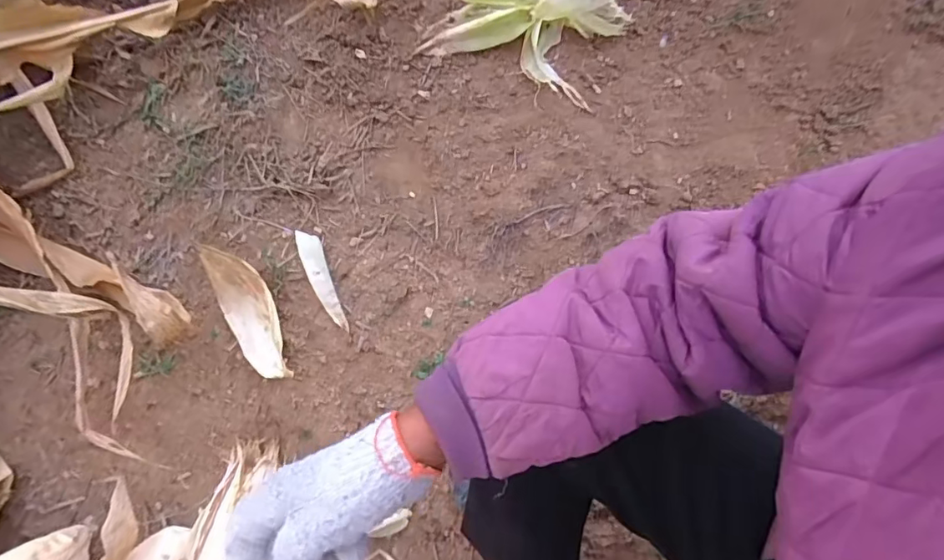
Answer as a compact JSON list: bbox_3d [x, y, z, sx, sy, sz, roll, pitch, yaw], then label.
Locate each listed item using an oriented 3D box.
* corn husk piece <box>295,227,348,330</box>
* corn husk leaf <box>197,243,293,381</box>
[{"bbox_3d":[-0.217,-0.004,0.758,0.033,0.019,0.159,-22,77,-19],"label":"corn husk piece"},{"bbox_3d":[-0.312,0.046,0.741,0.064,0.057,0.208,-28,81,-23],"label":"corn husk leaf"}]

